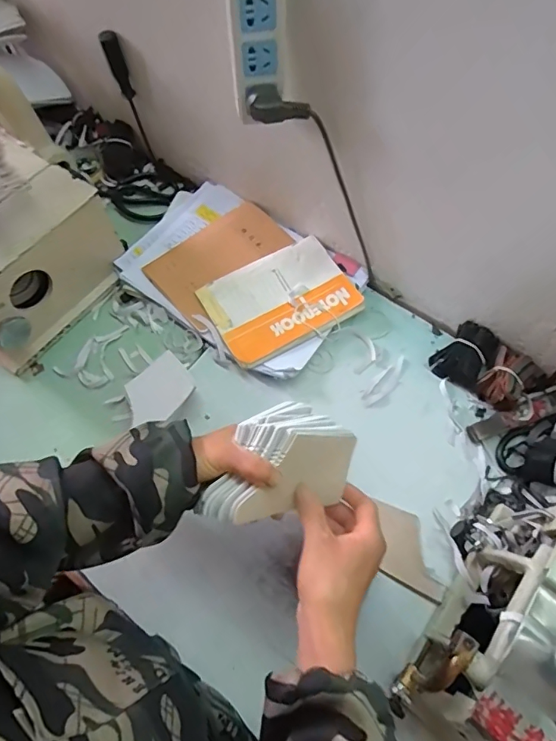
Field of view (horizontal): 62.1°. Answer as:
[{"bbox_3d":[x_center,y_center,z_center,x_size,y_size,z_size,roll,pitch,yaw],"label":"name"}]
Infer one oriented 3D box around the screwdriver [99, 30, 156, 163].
[{"bbox_3d":[-0.229,-0.415,0.708,0.024,0.199,0.031,-19,68,-8],"label":"screwdriver"}]

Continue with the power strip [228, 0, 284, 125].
[{"bbox_3d":[-0.020,-0.324,0.439,0.050,0.149,0.033,-5,67,-3],"label":"power strip"}]

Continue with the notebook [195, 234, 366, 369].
[{"bbox_3d":[0.004,-0.099,0.654,0.195,0.017,0.143,-29,70,-12],"label":"notebook"}]

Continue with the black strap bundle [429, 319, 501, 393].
[{"bbox_3d":[0.254,-0.022,0.617,0.068,0.038,0.083,36,71,14],"label":"black strap bundle"}]

